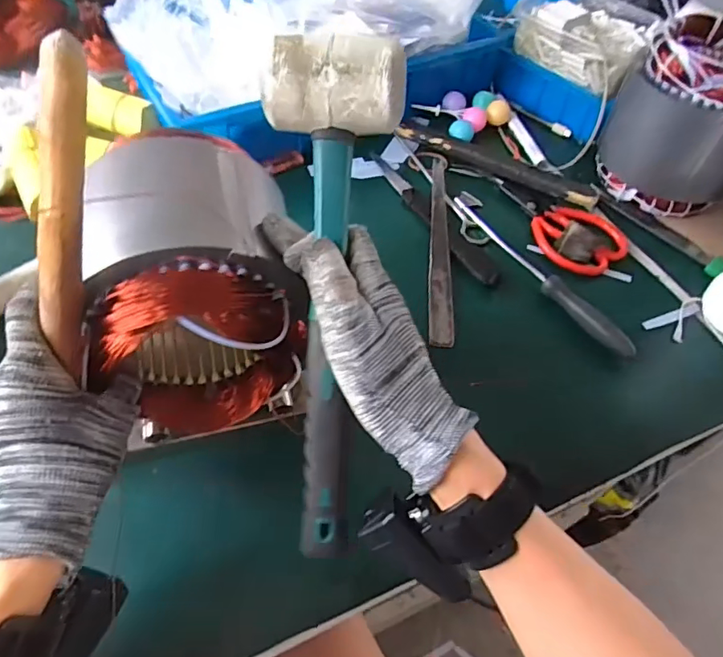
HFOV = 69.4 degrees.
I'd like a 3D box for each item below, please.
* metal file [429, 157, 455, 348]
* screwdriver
[{"bbox_3d":[0.084,-0.094,0.556,0.024,0.007,0.256,7,60,-3],"label":"metal file"},{"bbox_3d":[0.177,-0.063,0.530,0.021,0.022,0.247,-26,59,-22],"label":"screwdriver"}]

